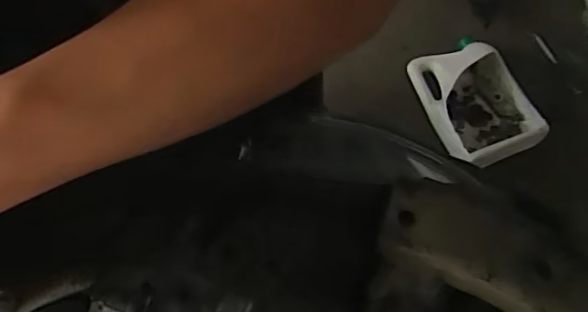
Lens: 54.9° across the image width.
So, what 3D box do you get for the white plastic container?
[{"bbox_3d":[0.417,-0.124,1.311,0.228,0.123,0.314,-13,67,-4],"label":"white plastic container"}]

